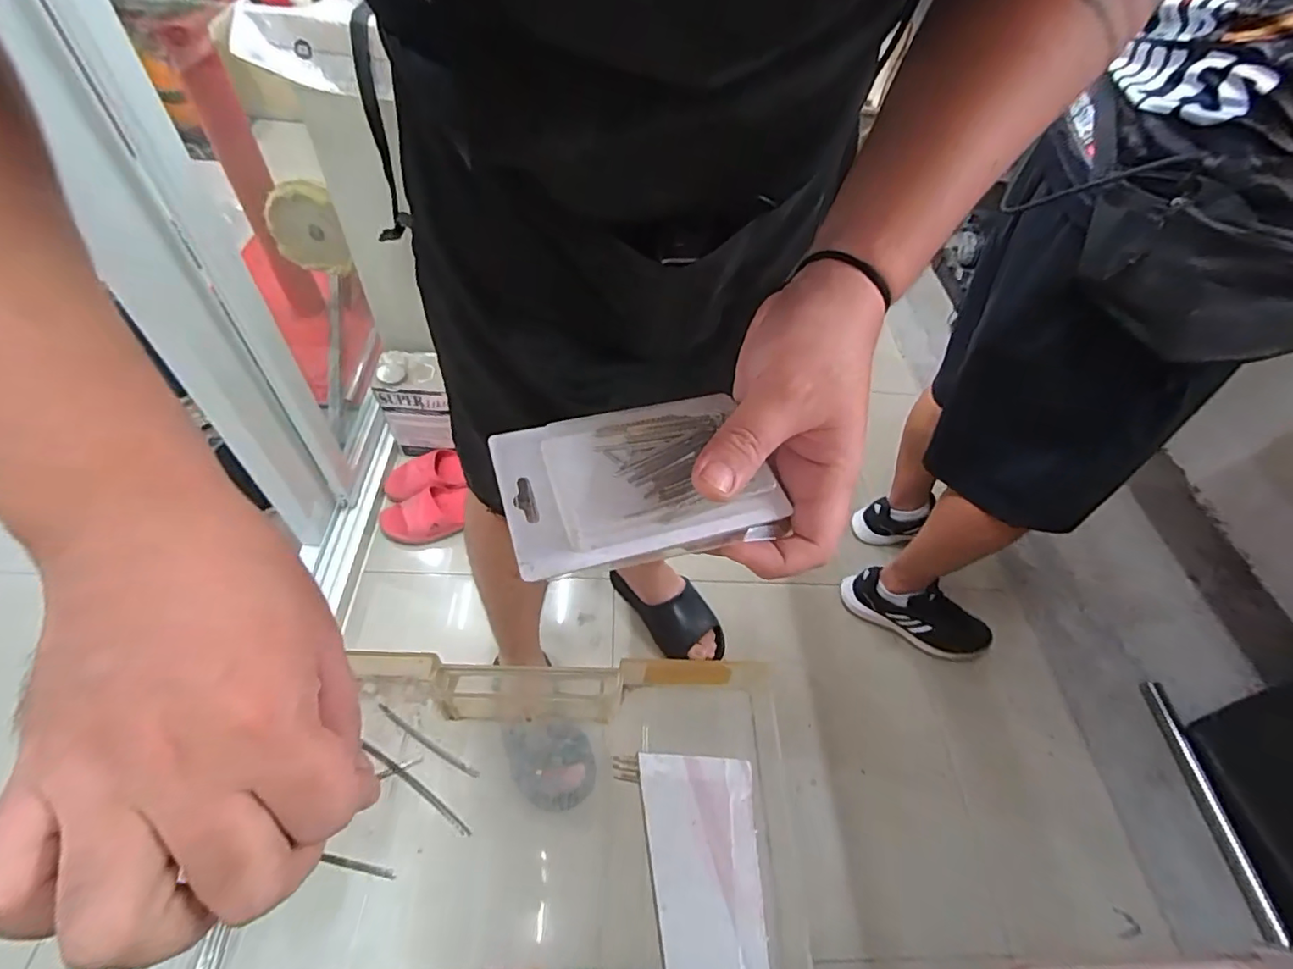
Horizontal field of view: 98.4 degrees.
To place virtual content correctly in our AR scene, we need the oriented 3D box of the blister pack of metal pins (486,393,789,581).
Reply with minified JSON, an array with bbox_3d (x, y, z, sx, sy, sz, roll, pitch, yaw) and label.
[{"bbox_3d":[-0.006,-0.002,0.280,0.129,0.016,0.087,-13,52,-14],"label":"blister pack of metal pins"}]

